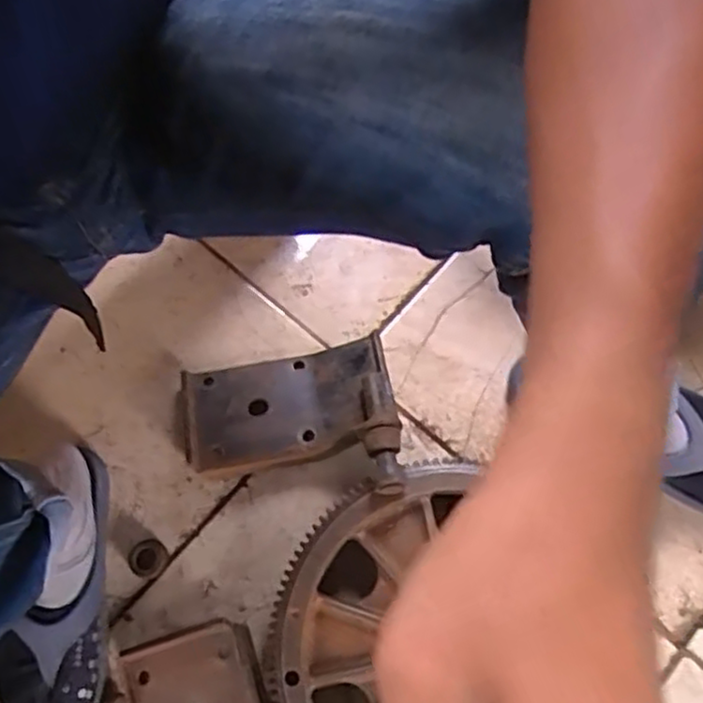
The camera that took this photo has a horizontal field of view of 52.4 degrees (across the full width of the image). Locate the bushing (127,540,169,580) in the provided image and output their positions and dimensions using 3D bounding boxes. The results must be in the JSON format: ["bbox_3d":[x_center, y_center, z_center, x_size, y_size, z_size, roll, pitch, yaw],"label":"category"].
[{"bbox_3d":[-0.193,0.196,0.674,0.034,0.018,0.037,0,70,1],"label":"bushing"}]

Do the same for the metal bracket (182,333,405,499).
[{"bbox_3d":[-0.059,0.072,0.682,0.201,0.065,0.160,-10,71,-3],"label":"metal bracket"}]

